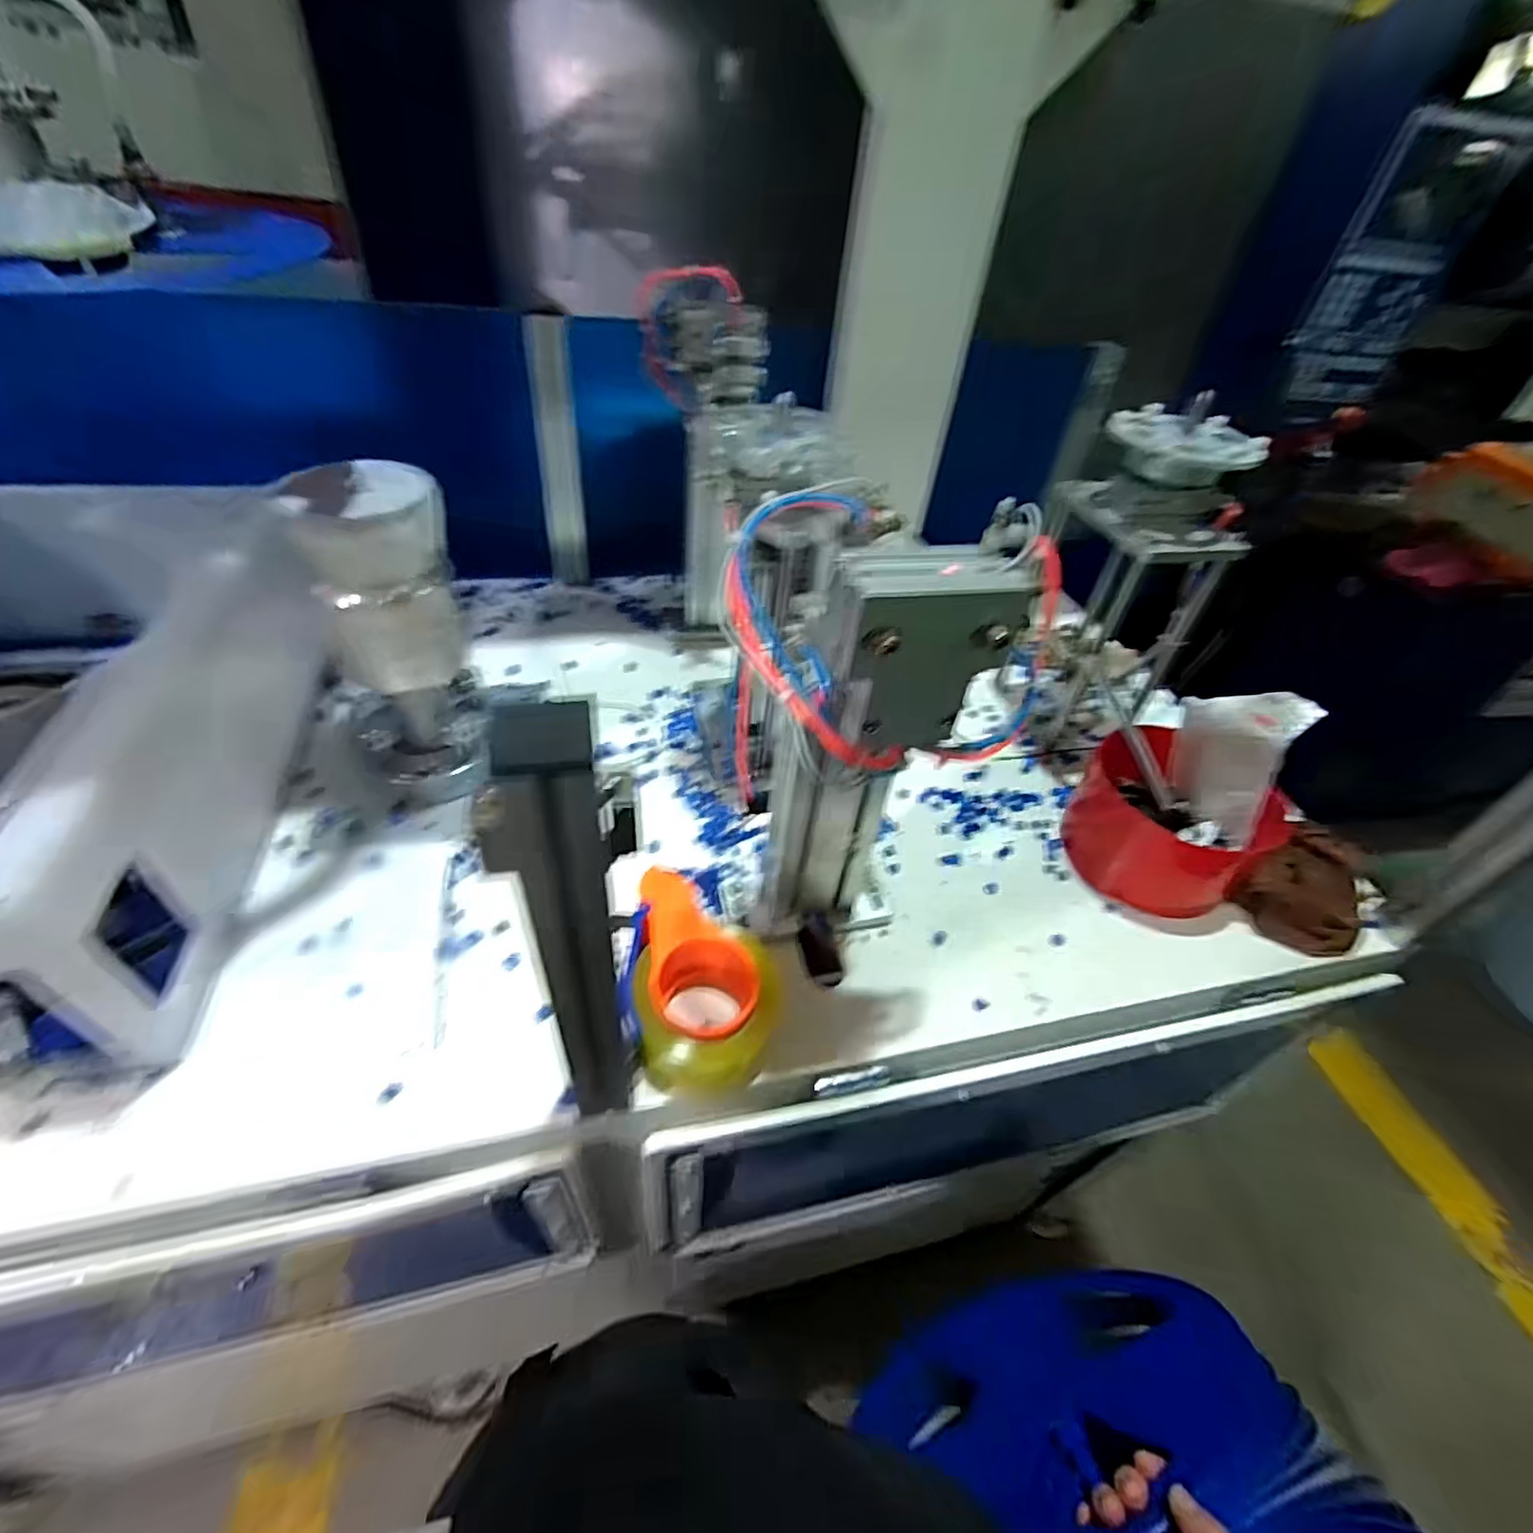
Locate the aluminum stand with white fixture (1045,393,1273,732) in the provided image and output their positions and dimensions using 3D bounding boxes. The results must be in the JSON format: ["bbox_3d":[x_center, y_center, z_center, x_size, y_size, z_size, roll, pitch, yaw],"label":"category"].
[{"bbox_3d":[0.406,-0.202,0.787,0.158,0.360,0.148,9,43,0],"label":"aluminum stand with white fixture"}]

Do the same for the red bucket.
[{"bbox_3d":[0.407,0.060,0.708,0.168,0.105,0.168,4,44,-4],"label":"red bucket"}]

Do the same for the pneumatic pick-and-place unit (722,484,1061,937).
[{"bbox_3d":[0.051,0.005,0.496,0.146,0.384,0.136,-7,46,-15],"label":"pneumatic pick-and-place unit"}]

